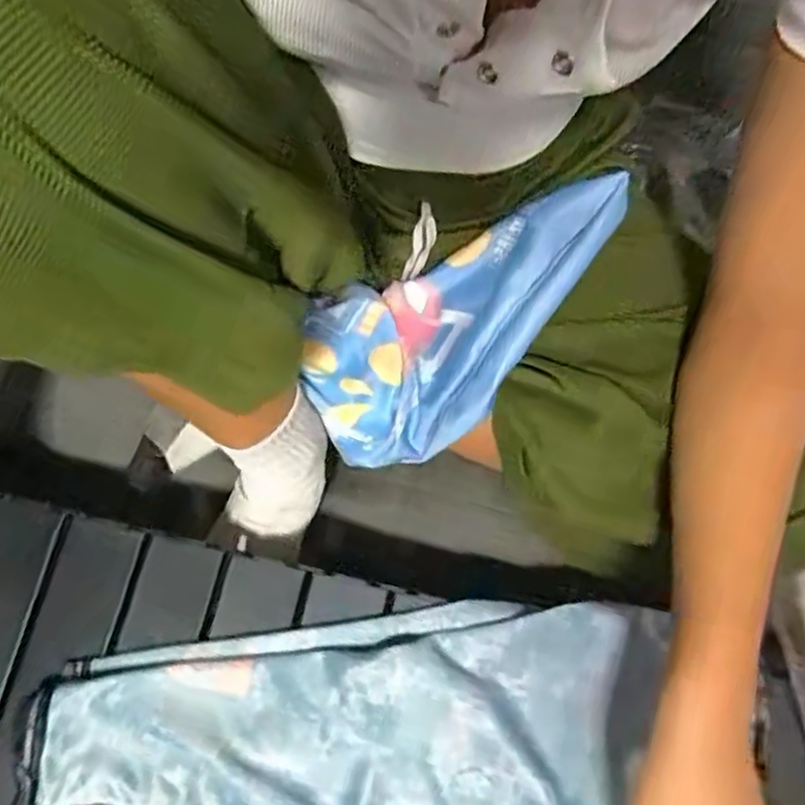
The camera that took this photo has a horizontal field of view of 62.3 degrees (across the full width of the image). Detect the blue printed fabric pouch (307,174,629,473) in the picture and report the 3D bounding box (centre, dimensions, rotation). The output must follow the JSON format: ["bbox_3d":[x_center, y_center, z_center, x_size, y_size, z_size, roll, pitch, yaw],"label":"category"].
[{"bbox_3d":[0.038,-0.061,0.487,0.291,0.059,0.142,-37,73,19],"label":"blue printed fabric pouch"}]

